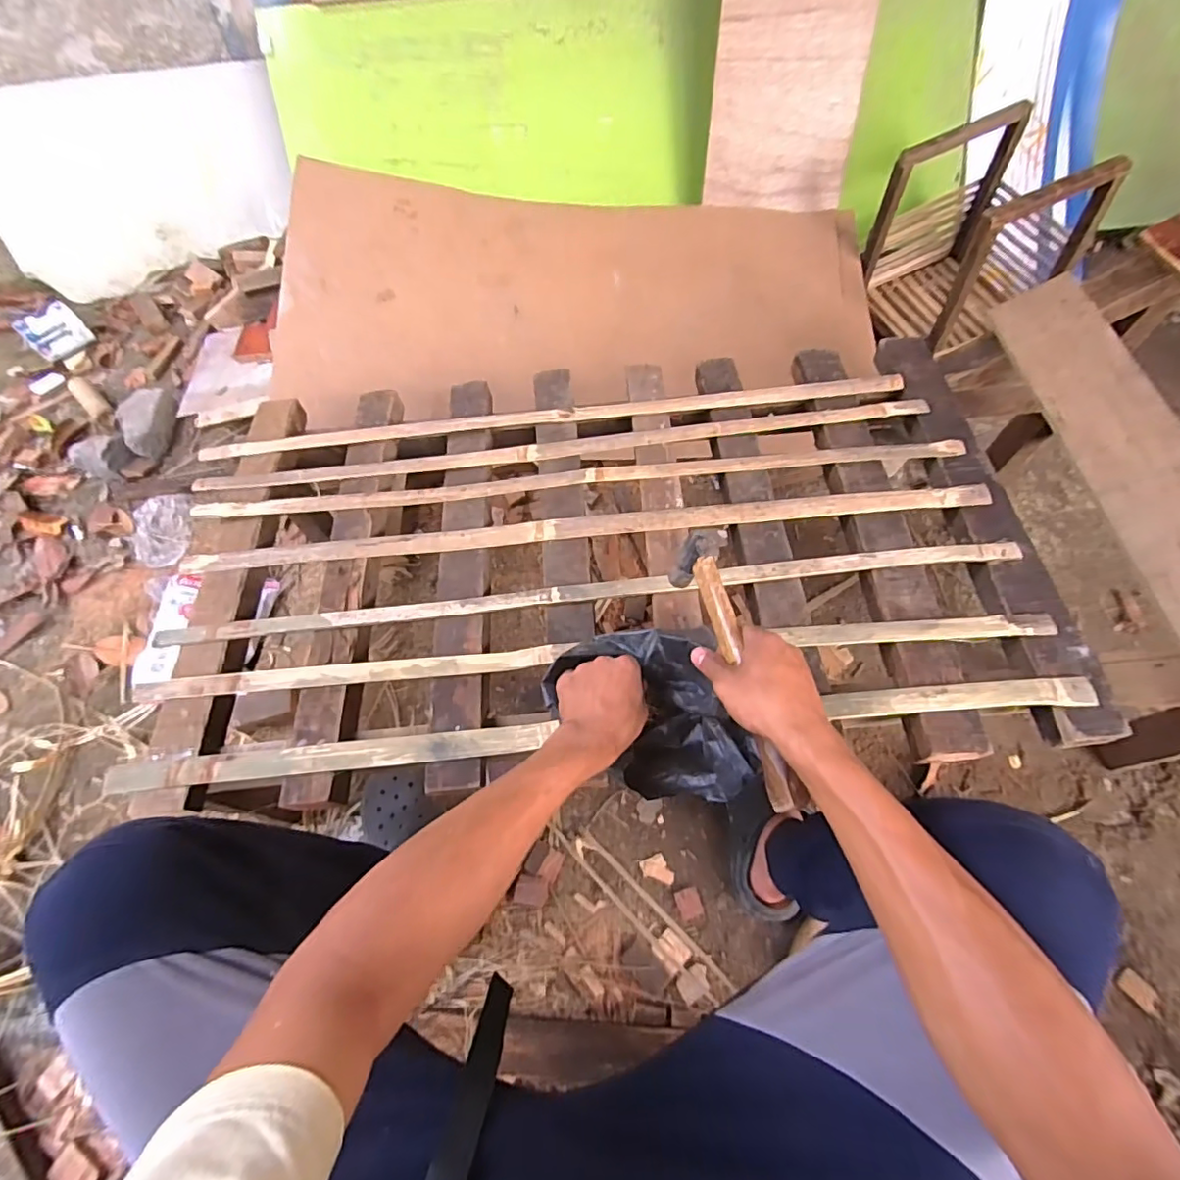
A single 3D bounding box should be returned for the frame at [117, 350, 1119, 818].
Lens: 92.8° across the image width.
[{"bbox_3d":[-0.020,-0.064,0.757,1.088,0.068,0.615,-5,61,3],"label":"frame"}]

